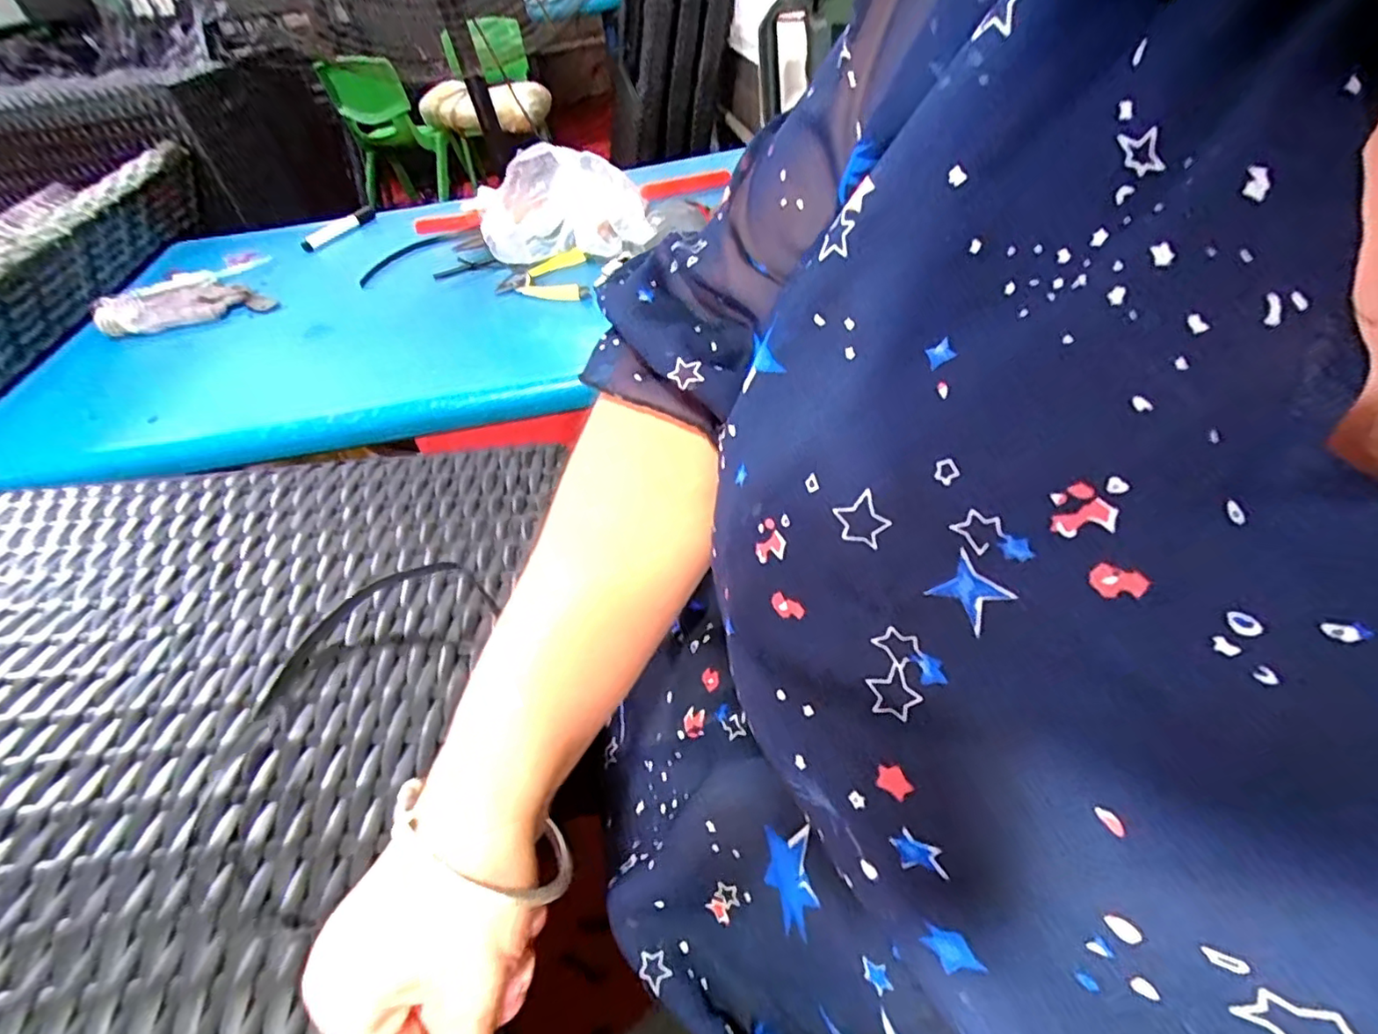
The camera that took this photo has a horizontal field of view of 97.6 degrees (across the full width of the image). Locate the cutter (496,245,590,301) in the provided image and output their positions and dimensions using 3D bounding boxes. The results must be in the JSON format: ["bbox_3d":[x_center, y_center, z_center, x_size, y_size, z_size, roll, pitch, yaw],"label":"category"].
[{"bbox_3d":[-0.181,-0.289,0.733,0.112,0.015,0.113,-10,49,-3],"label":"cutter"}]

